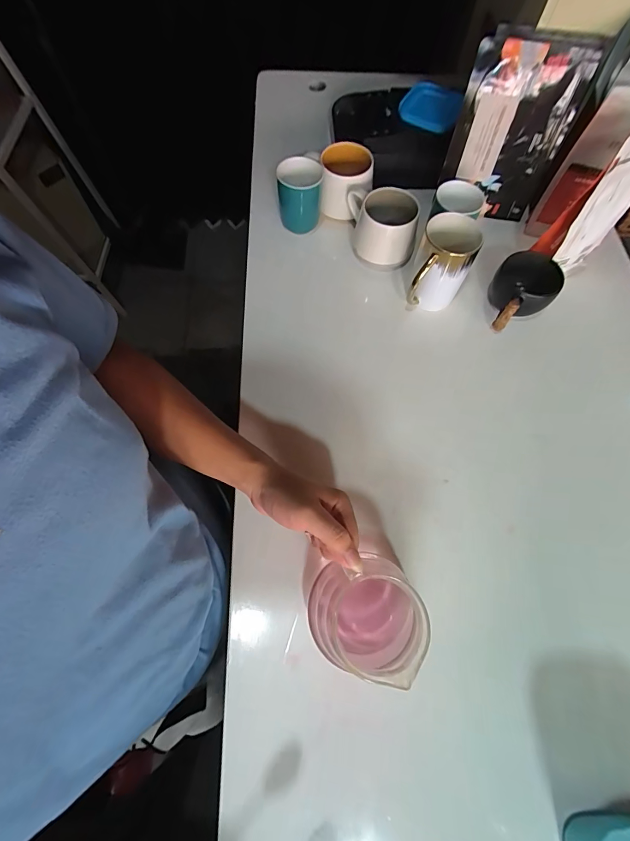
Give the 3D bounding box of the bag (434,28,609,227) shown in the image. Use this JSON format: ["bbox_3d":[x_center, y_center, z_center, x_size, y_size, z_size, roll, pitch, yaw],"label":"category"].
[{"bbox_3d":[0.277,-0.409,0.524,0.153,0.188,0.080,24,69,8],"label":"bag"}]

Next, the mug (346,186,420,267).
[{"bbox_3d":[0.095,-0.276,0.535,0.102,0.077,0.078,7,67,2],"label":"mug"}]

